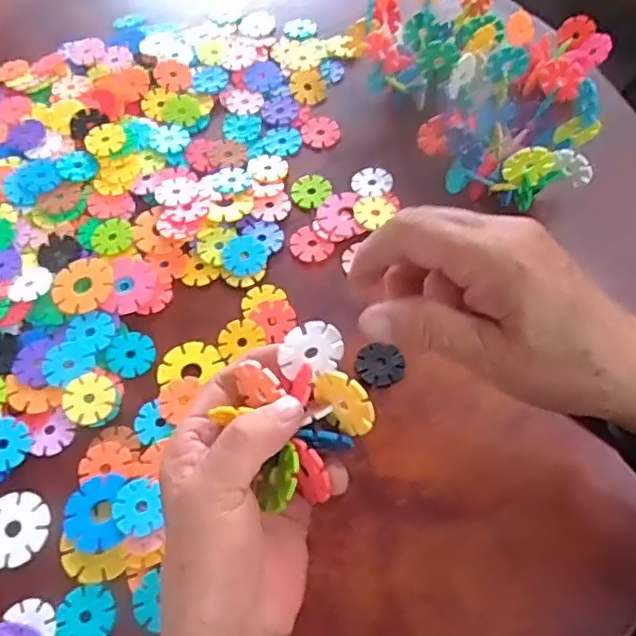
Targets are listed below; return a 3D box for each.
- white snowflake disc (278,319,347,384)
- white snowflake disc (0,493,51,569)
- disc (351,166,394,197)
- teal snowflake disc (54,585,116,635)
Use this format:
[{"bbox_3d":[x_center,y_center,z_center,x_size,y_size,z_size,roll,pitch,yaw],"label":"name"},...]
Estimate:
[{"bbox_3d":[-0.003,0.015,0.277,0.030,0.026,0.004,-19,27,-11],"label":"white snowflake disc"},{"bbox_3d":[-0.179,0.124,0.354,0.040,0.004,0.040,0,62,0],"label":"white snowflake disc"},{"bbox_3d":[0.043,-0.108,0.474,0.033,0.005,0.032,0,62,0],"label":"disc"},{"bbox_3d":[-0.126,0.162,0.326,0.031,0.004,0.032,0,62,0],"label":"teal snowflake disc"}]

